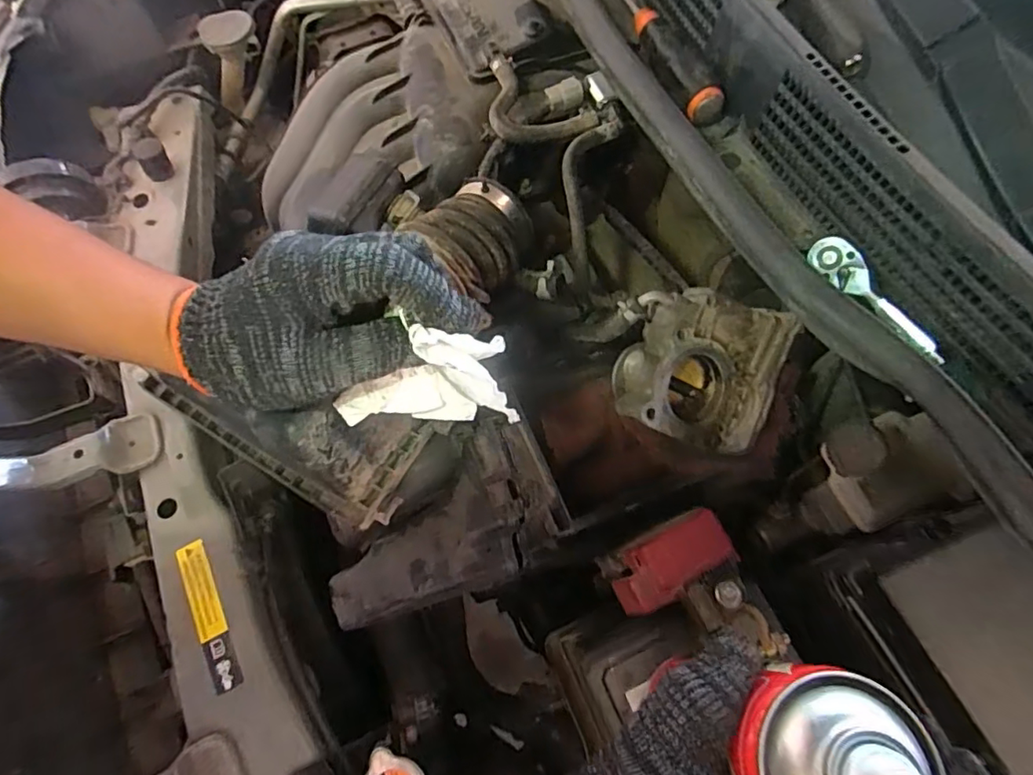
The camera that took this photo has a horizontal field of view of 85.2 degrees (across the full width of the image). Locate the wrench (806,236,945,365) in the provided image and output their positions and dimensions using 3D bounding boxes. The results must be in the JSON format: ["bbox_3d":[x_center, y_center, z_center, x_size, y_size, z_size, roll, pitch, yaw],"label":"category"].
[{"bbox_3d":[0.198,-0.049,0.309,0.019,0.013,0.087,-32,71,-10],"label":"wrench"}]

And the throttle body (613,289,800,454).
[{"bbox_3d":[0.129,-0.017,0.442,0.141,0.078,0.113,16,91,-21],"label":"throttle body"}]

